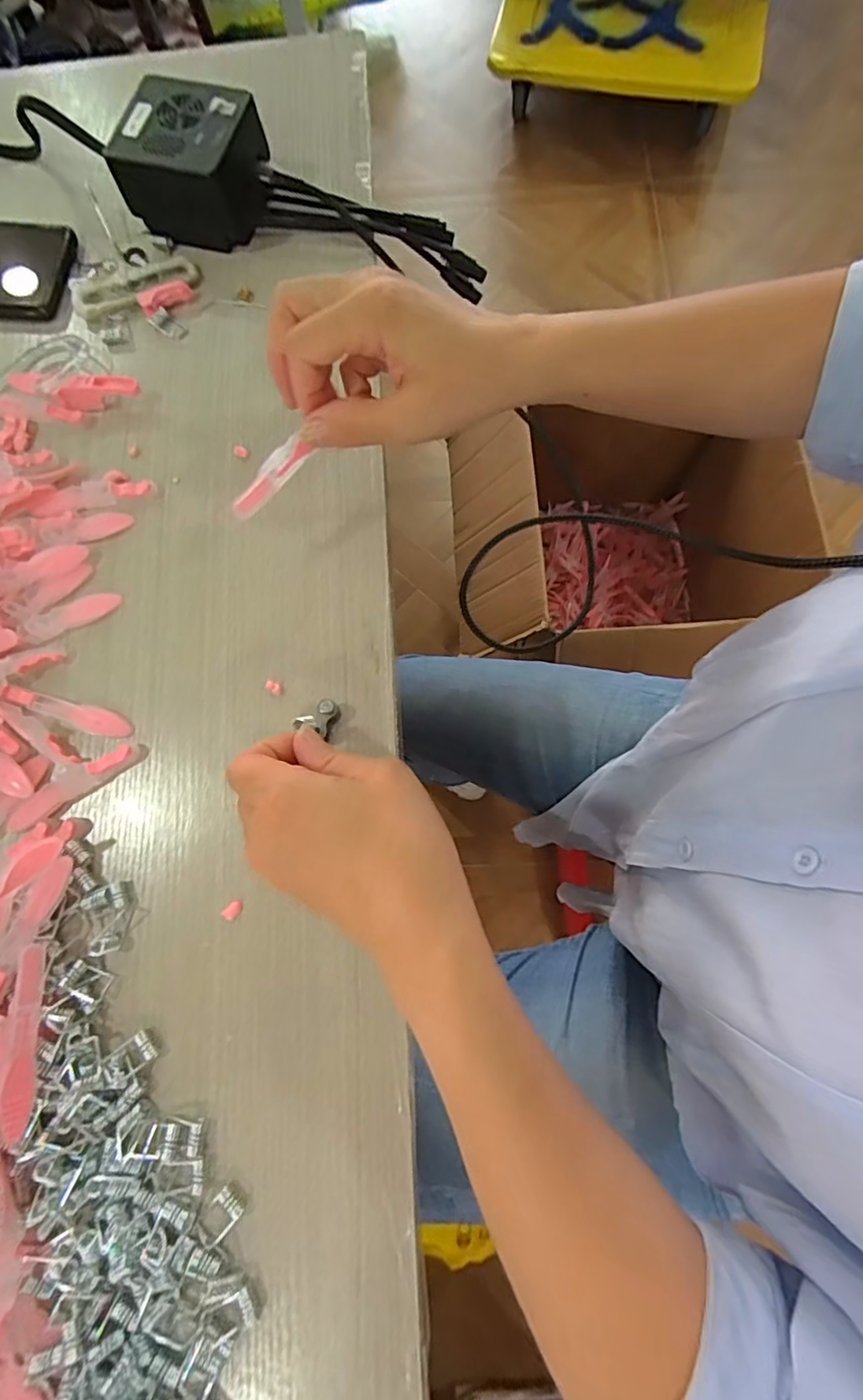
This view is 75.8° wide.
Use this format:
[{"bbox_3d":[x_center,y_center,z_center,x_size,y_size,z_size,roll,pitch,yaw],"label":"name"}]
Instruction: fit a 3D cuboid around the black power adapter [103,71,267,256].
[{"bbox_3d":[-0.154,-0.354,0.367,0.085,0.049,0.068,12,77,5],"label":"black power adapter"}]

